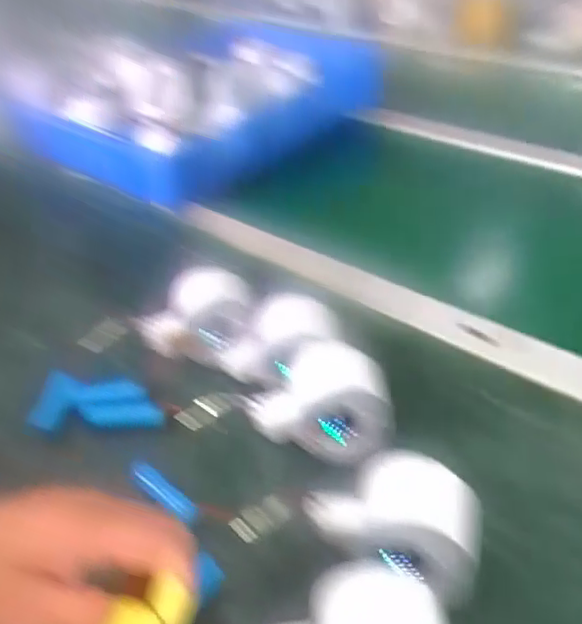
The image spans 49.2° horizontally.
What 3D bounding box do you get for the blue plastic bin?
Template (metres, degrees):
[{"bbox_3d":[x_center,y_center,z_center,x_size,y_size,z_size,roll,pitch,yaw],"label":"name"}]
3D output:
[{"bbox_3d":[-0.107,-0.280,0.803,0.266,0.118,0.346,25,46,31],"label":"blue plastic bin"}]

